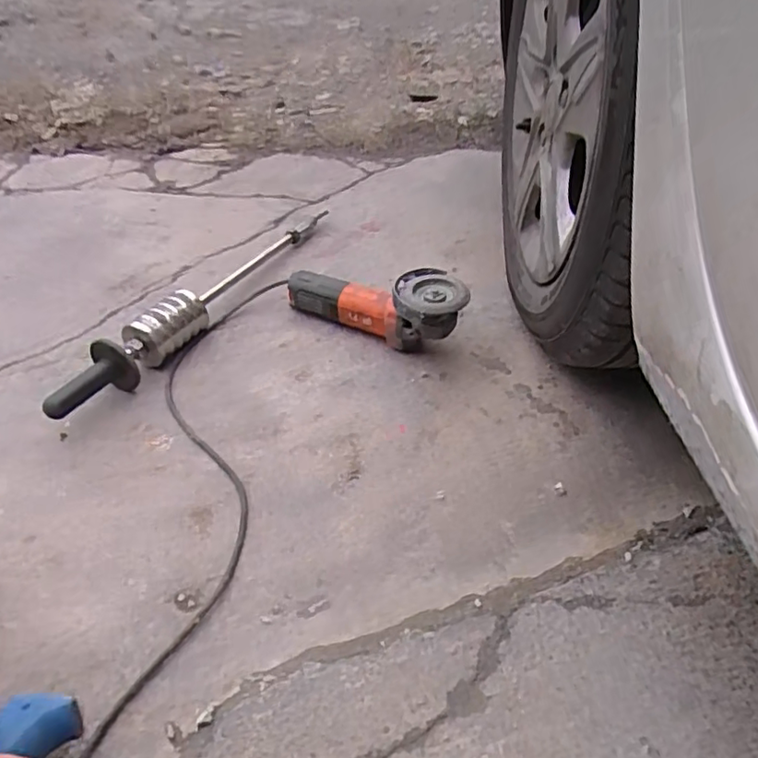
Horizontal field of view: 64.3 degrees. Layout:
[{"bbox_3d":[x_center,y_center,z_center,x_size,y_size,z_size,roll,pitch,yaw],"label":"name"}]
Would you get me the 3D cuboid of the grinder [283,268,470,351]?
[{"bbox_3d":[-0.011,-0.112,0.845,0.282,0.107,0.079,24,50,27],"label":"grinder"}]

